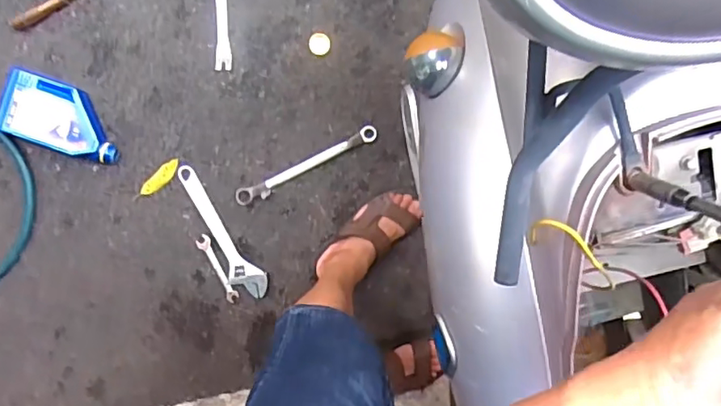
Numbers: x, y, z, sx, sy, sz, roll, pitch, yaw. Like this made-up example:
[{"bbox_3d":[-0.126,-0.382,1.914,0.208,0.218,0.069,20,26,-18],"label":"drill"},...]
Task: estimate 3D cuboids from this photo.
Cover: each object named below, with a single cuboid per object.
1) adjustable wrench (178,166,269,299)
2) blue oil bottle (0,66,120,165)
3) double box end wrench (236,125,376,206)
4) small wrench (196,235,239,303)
[{"bbox_3d":[-0.283,0.064,1.172,0.064,0.012,0.295,-35,91,0],"label":"adjustable wrench"},{"bbox_3d":[-0.571,-0.163,1.128,0.220,0.066,0.125,22,90,-1],"label":"blue oil bottle"},{"bbox_3d":[-0.108,-0.075,1.176,0.307,0.010,0.032,-27,91,0],"label":"double box end wrench"},{"bbox_3d":[-0.286,0.132,1.179,0.029,0.007,0.142,-29,91,0],"label":"small wrench"}]

